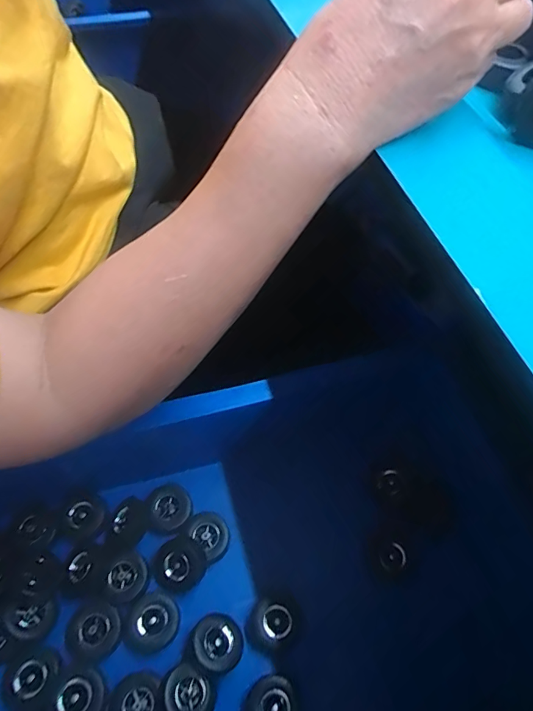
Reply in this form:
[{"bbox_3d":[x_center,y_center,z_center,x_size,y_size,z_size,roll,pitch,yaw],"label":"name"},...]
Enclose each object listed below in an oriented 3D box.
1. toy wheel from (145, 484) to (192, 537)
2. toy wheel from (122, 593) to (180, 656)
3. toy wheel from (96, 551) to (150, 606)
[{"bbox_3d":[-0.079,0.126,0.384,0.034,0.008,0.037,-9,60,-6],"label":"toy wheel"},{"bbox_3d":[-0.087,0.204,0.358,0.038,0.022,0.039,0,59,-1],"label":"toy wheel"},{"bbox_3d":[-0.111,0.173,0.366,0.034,0.014,0.037,0,59,-1],"label":"toy wheel"}]

